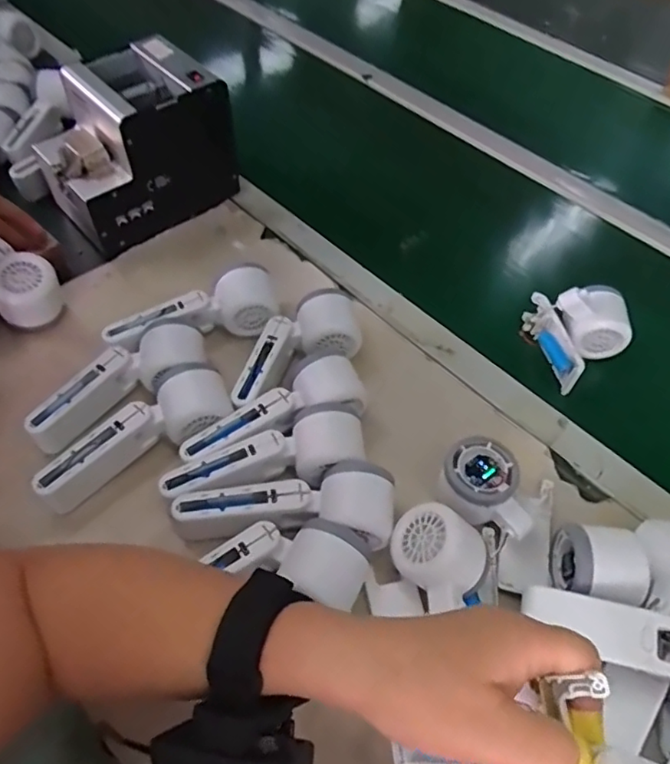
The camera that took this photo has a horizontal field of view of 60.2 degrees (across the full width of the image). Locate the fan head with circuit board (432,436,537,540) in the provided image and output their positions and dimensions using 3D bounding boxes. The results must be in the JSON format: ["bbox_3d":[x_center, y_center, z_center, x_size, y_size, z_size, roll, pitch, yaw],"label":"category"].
[{"bbox_3d":[0.128,0.088,0.481,0.081,0.041,0.062,24,55,12],"label":"fan head with circuit board"}]

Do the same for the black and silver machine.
[{"bbox_3d":[-0.221,-0.261,0.645,0.121,0.148,0.181,38,59,21],"label":"black and silver machine"}]

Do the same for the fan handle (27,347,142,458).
[{"bbox_3d":[-0.221,0.015,0.512,0.025,0.040,0.107,32,57,18],"label":"fan handle"}]

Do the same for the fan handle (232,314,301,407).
[{"bbox_3d":[-0.064,-0.013,0.545,0.030,0.039,0.104,19,54,9],"label":"fan handle"}]

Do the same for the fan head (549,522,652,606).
[{"bbox_3d":[0.201,0.141,0.440,0.058,0.050,0.056,10,53,3],"label":"fan head"}]

